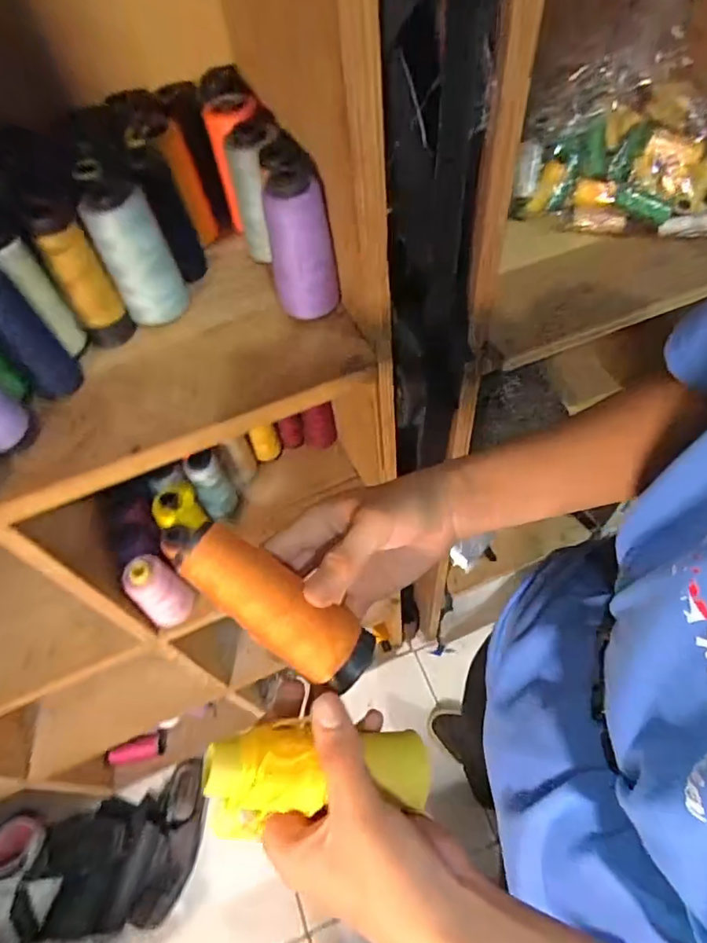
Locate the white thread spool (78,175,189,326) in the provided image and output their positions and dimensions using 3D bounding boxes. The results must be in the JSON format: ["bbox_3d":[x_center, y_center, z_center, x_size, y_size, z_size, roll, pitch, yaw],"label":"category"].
[{"bbox_3d":[-0.183,-0.184,0.450,0.053,0.109,0.045,-22,58,-10],"label":"white thread spool"}]

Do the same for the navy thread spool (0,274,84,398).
[{"bbox_3d":[-0.254,-0.106,0.411,0.036,0.109,0.030,-36,61,-18],"label":"navy thread spool"}]

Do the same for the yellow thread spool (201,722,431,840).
[{"bbox_3d":[-0.016,0.153,0.271,0.116,0.035,0.044,11,53,-24],"label":"yellow thread spool"}]

